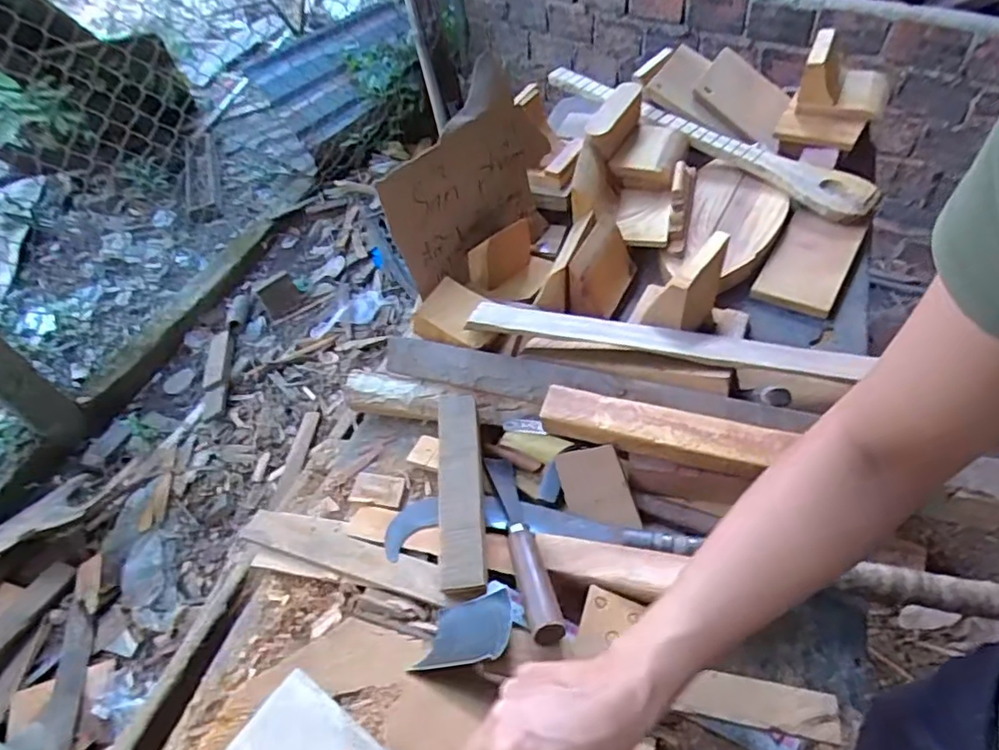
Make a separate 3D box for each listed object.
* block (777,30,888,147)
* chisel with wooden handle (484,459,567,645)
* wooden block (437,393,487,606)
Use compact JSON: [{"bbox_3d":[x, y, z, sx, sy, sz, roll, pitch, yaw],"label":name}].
[{"bbox_3d":[0.645,-0.544,1.156,0.164,0.115,0.221,20,53,20],"label":"block"},{"bbox_3d":[0.023,0.176,0.672,0.032,0.031,0.270,-12,33,-5],"label":"chisel with wooden handle"},{"bbox_3d":[-0.046,0.123,0.720,0.049,0.046,0.277,-6,48,-1],"label":"wooden block"}]

